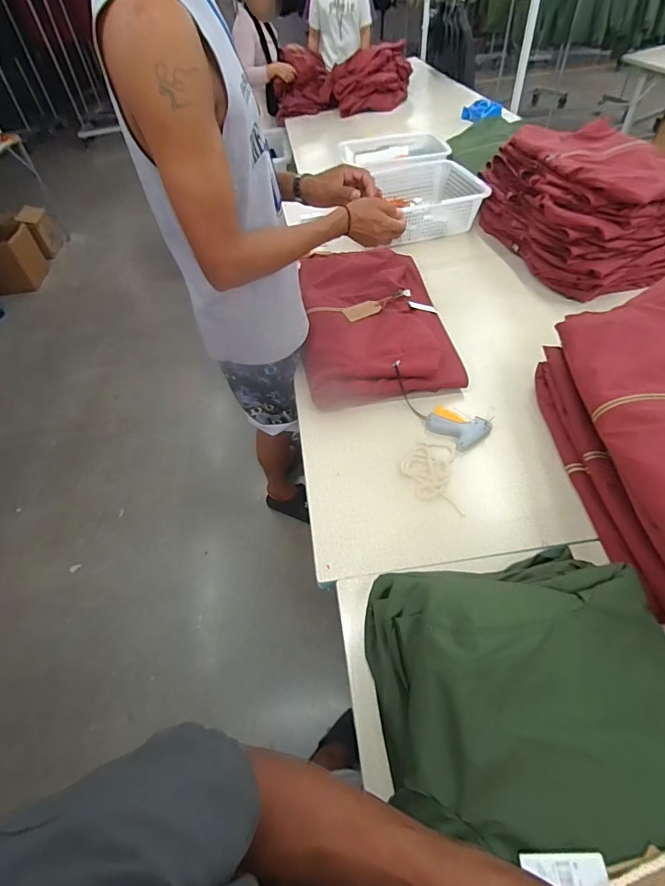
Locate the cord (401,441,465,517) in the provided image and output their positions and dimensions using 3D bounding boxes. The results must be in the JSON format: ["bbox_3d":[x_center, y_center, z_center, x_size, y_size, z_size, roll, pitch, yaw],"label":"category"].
[{"bbox_3d":[0.193,0.063,0.842,0.106,0.007,0.163,2,50,7],"label":"cord"}]

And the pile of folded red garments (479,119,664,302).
[{"bbox_3d":[0.718,-0.703,1.242,0.355,0.252,0.562,-13,50,-6],"label":"pile of folded red garments"}]

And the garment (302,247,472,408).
[{"bbox_3d":[0.106,-0.328,1.127,0.367,0.076,0.598,-5,50,1],"label":"garment"}]

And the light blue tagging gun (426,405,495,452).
[{"bbox_3d":[0.272,-0.042,0.910,0.104,0.024,0.113,-36,56,-23],"label":"light blue tagging gun"}]

